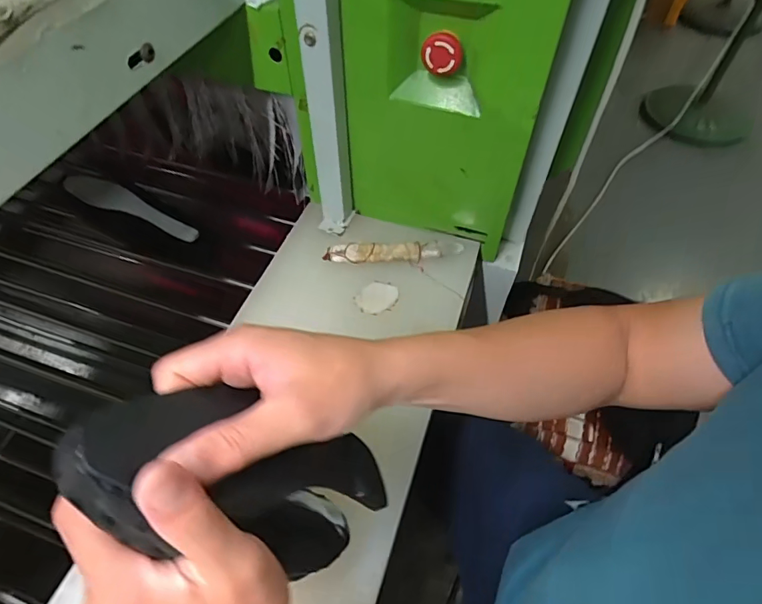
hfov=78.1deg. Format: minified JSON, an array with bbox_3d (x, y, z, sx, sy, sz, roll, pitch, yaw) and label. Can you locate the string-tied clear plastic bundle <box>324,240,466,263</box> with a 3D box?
[{"bbox_3d":[0.016,-0.062,0.574,0.163,0.013,0.029,1,55,0],"label":"string-tied clear plastic bundle"}]

